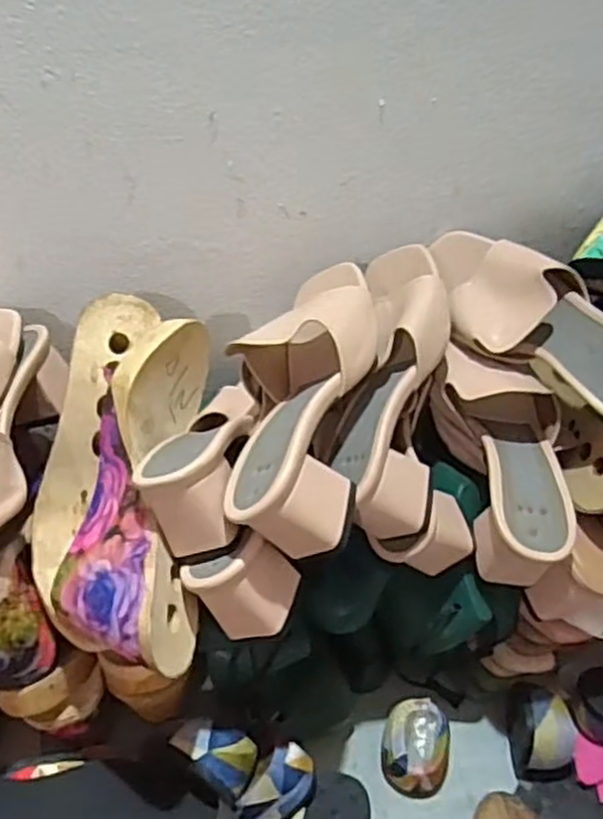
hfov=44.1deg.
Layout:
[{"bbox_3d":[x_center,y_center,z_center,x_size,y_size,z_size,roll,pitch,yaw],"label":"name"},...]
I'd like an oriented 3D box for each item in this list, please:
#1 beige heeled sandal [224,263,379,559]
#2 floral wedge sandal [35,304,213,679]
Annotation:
[{"bbox_3d":[0.001,-0.016,0.508,0.095,0.080,0.228,6,43,3],"label":"beige heeled sandal"},{"bbox_3d":[-0.125,0.046,0.511,0.117,0.084,0.257,-2,62,-6],"label":"floral wedge sandal"}]

